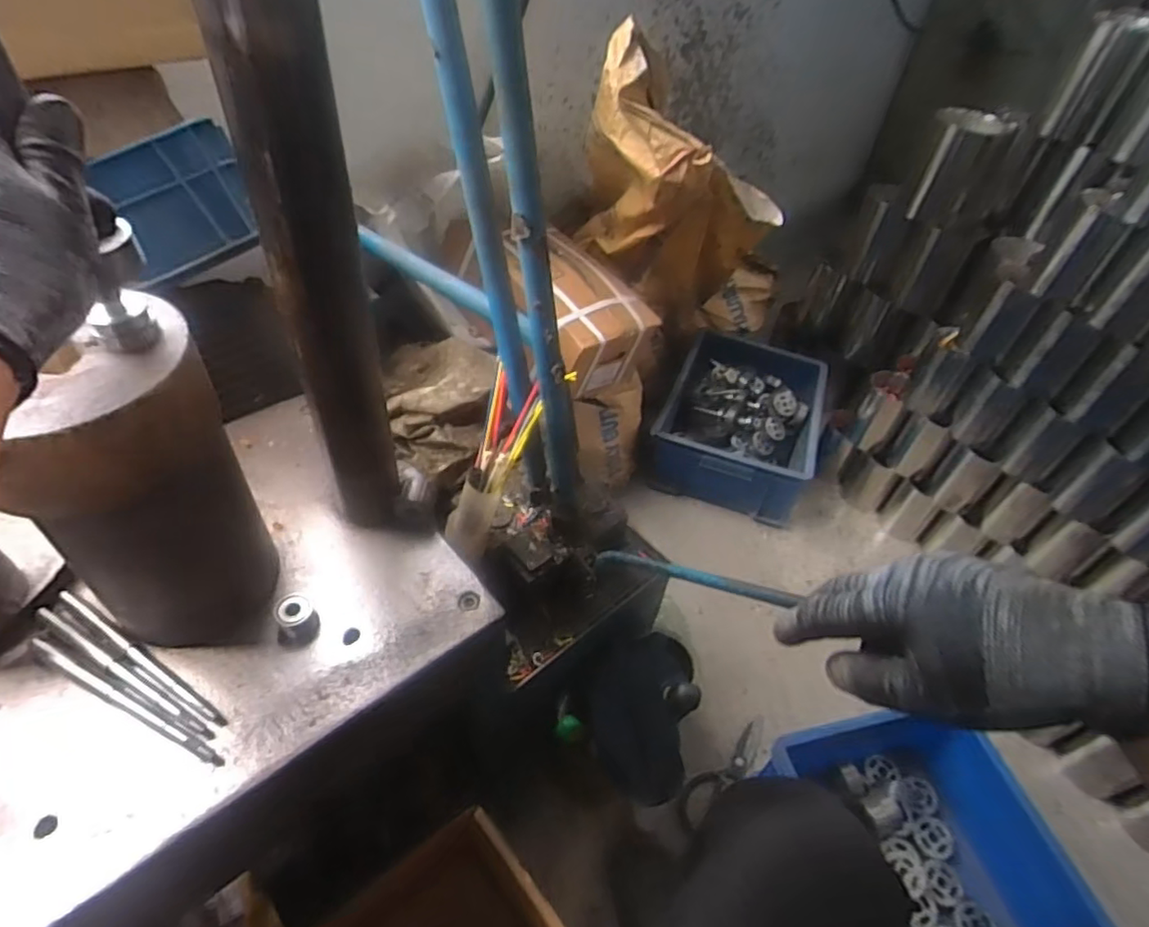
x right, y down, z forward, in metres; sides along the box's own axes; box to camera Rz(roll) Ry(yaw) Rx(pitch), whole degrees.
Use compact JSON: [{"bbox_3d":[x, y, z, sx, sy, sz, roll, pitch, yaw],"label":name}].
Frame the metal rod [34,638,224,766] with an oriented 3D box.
[{"bbox_3d":[-0.343,0.181,0.481,0.185,0.012,0.012,22,48,14],"label":"metal rod"}]

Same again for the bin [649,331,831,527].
[{"bbox_3d":[0.339,-0.086,1.297,0.304,0.143,0.374,17,47,9],"label":"bin"}]

